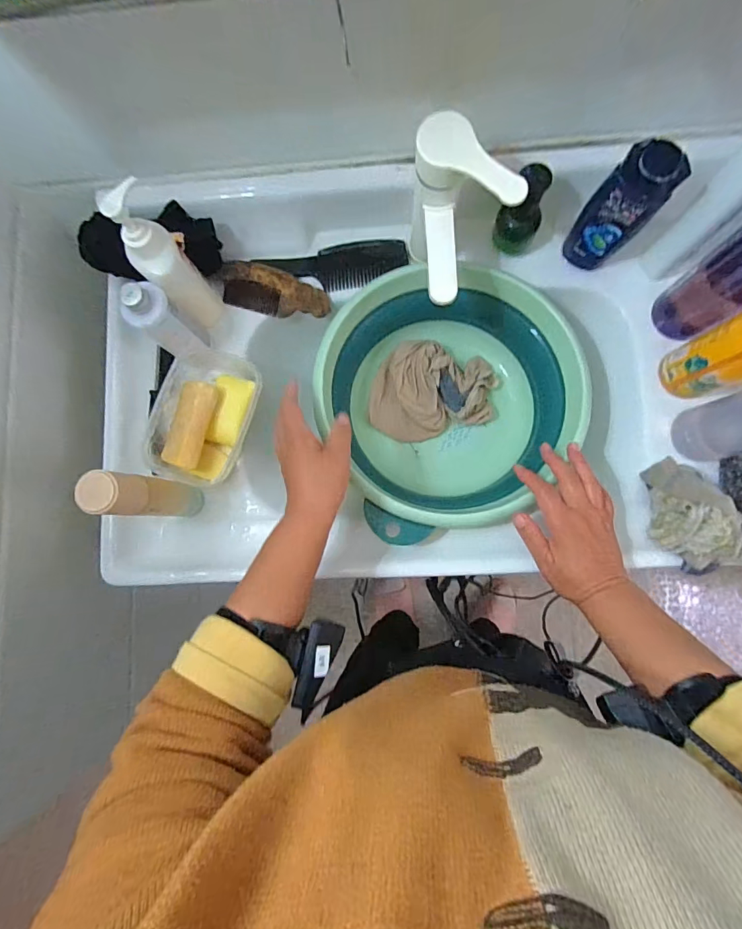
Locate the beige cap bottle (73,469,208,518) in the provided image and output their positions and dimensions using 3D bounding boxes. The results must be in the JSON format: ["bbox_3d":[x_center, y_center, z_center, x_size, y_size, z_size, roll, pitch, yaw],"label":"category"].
[{"bbox_3d":[-0.228,0.032,0.443,0.037,0.145,0.041,7,85,3],"label":"beige cap bottle"}]

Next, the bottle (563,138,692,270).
[{"bbox_3d":[0.259,-0.265,0.465,0.056,0.162,0.032,22,86,5],"label":"bottle"}]

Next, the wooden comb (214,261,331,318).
[{"bbox_3d":[-0.126,-0.222,0.565,0.147,0.017,0.055,14,115,2],"label":"wooden comb"}]

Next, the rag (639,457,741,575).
[{"bbox_3d":[0.339,0.054,0.467,0.077,0.064,0.113,-23,84,0],"label":"rag"}]

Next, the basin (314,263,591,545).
[{"bbox_3d":[0.095,-0.083,0.547,0.293,0.113,0.295,0,84,3],"label":"basin"}]

